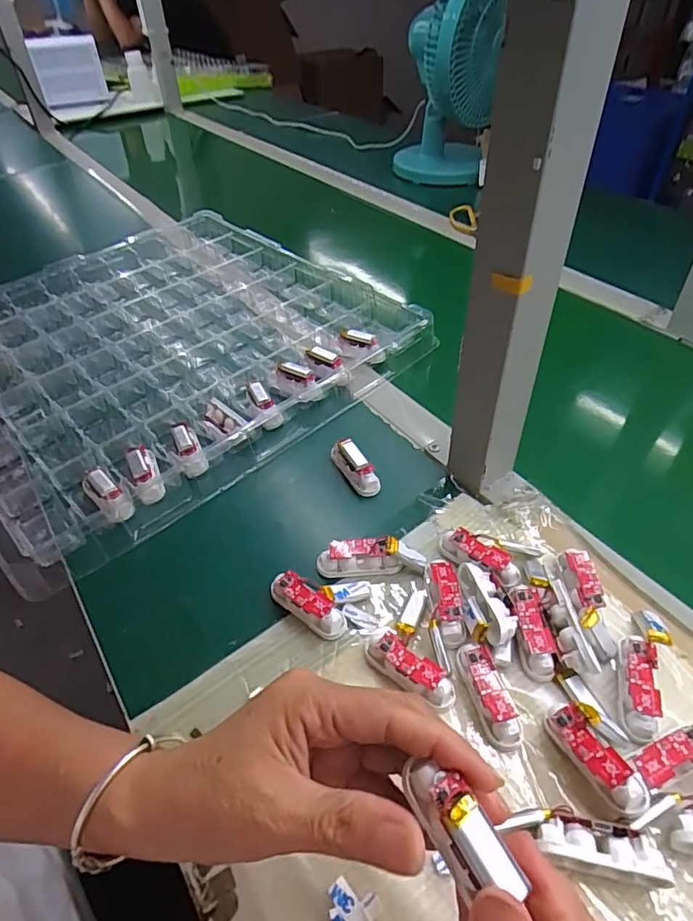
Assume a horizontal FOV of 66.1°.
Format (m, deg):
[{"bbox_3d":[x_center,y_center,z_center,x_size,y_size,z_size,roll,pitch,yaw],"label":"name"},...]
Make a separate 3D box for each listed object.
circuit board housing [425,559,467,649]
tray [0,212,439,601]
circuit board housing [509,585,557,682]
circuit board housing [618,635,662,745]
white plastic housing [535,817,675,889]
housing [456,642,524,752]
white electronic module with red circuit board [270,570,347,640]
[{"bbox_3d":[0.067,0.095,0.363,0.021,0.020,0.058,-3,45,0],"label":"circuit board housing"},{"bbox_3d":[-0.224,-0.144,0.616,0.476,0.034,0.503,-34,52,-27],"label":"tray"},{"bbox_3d":[0.120,0.110,0.344,0.021,0.016,0.058,-5,57,-1],"label":"circuit board housing"},{"bbox_3d":[0.175,0.135,0.317,0.017,0.019,0.057,9,46,13],"label":"circuit board housing"},{"bbox_3d":[0.125,0.192,0.264,0.058,0.020,0.021,9,46,12],"label":"white plastic housing"},{"bbox_3d":[0.085,0.140,0.320,0.018,0.022,0.060,-14,46,-11],"label":"housing"},{"bbox_3d":[-0.028,0.099,0.366,0.061,0.020,0.020,31,54,30],"label":"white electronic module with red circuit board"}]

